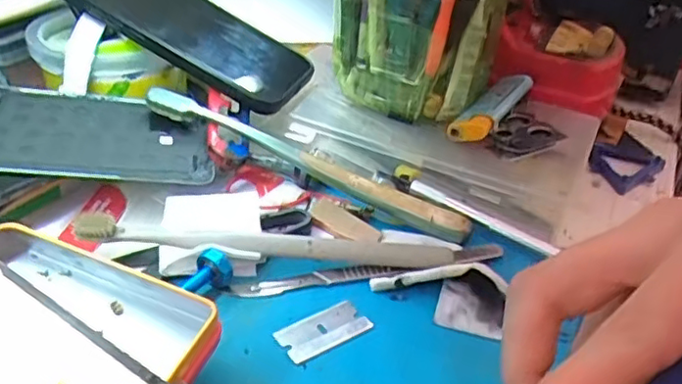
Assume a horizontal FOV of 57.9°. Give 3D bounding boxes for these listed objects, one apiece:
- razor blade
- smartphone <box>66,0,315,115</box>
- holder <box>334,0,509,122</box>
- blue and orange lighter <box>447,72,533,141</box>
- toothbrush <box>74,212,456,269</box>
[{"bbox_3d":[-0.007,0.057,0.257,0.038,0.004,0.019,-18,41,-29],"label":"razor blade"},{"bbox_3d":[-0.090,-0.097,0.366,0.144,0.011,0.070,31,38,2],"label":"smartphone"},{"bbox_3d":[0.046,-0.088,0.359,0.084,0.076,0.064,16,36,15],"label":"holder"},{"bbox_3d":[0.089,-0.050,0.363,0.021,0.017,0.079,24,39,25],"label":"blue and orange lighter"},{"bbox_3d":[-0.032,0.024,0.283,0.168,0.020,0.016,4,35,-2],"label":"toothbrush"}]

